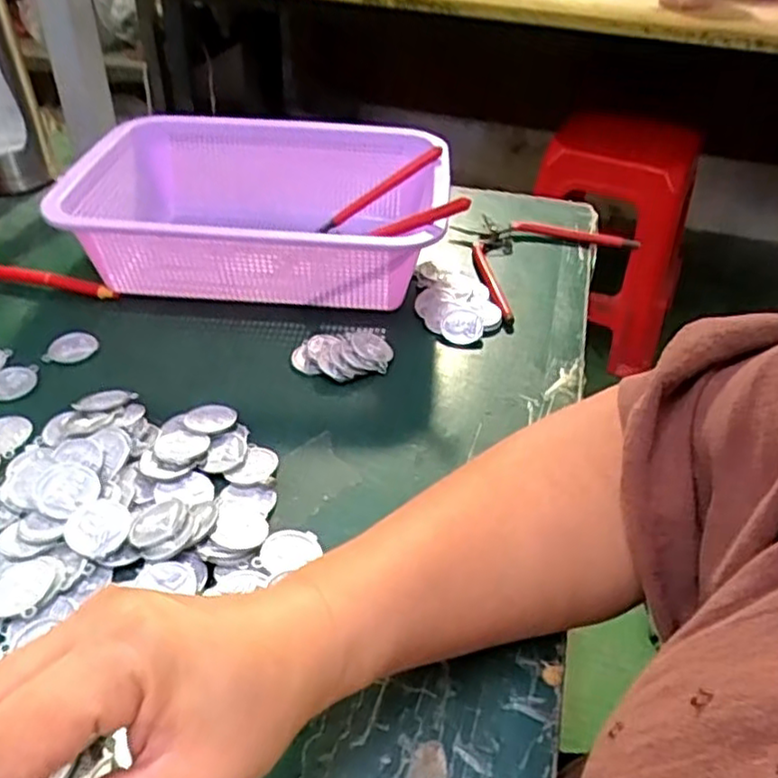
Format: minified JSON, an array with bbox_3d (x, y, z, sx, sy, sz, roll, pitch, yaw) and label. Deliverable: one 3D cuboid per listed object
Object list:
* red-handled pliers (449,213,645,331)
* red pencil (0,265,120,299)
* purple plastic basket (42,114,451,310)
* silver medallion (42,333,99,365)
[{"bbox_3d":[0.109,-0.112,0.567,0.170,0.014,0.116,-29,50,-32],"label":"red-handled pliers"},{"bbox_3d":[-0.273,-0.083,0.511,0.159,0.015,0.013,10,41,9],"label":"red pencil"},{"bbox_3d":[-0.095,-0.131,0.528,0.262,0.078,0.194,4,41,2],"label":"purple plastic basket"},{"bbox_3d":[-0.211,-0.028,0.458,0.034,0.004,0.022,-17,44,-22],"label":"silver medallion"}]

